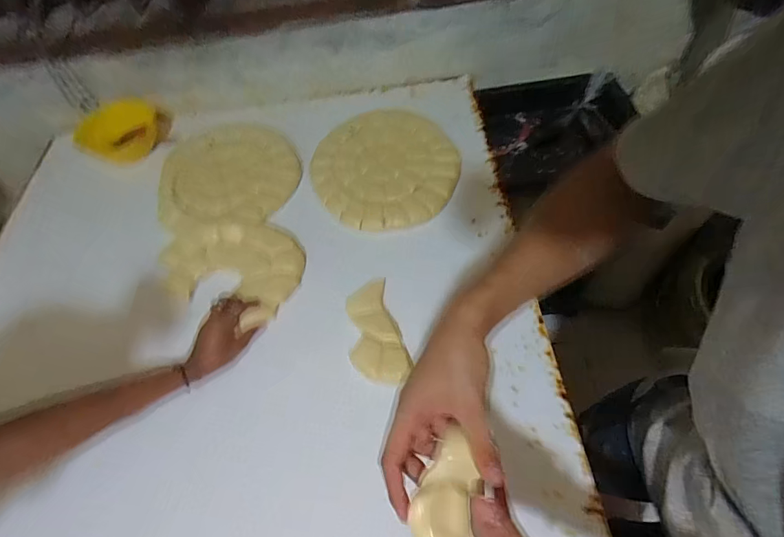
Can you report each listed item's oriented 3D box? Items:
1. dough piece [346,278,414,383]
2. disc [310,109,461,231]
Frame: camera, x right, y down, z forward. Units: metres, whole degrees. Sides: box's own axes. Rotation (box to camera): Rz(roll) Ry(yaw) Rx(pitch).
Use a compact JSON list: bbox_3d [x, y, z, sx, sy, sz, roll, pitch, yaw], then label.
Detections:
[{"bbox_3d":[-0.030,0.092,0.617,0.077,0.021,0.166,-18,58,-4],"label":"dough piece"},{"bbox_3d":[-0.016,-0.190,0.762,0.269,0.030,0.256,-3,58,5],"label":"disc"}]

